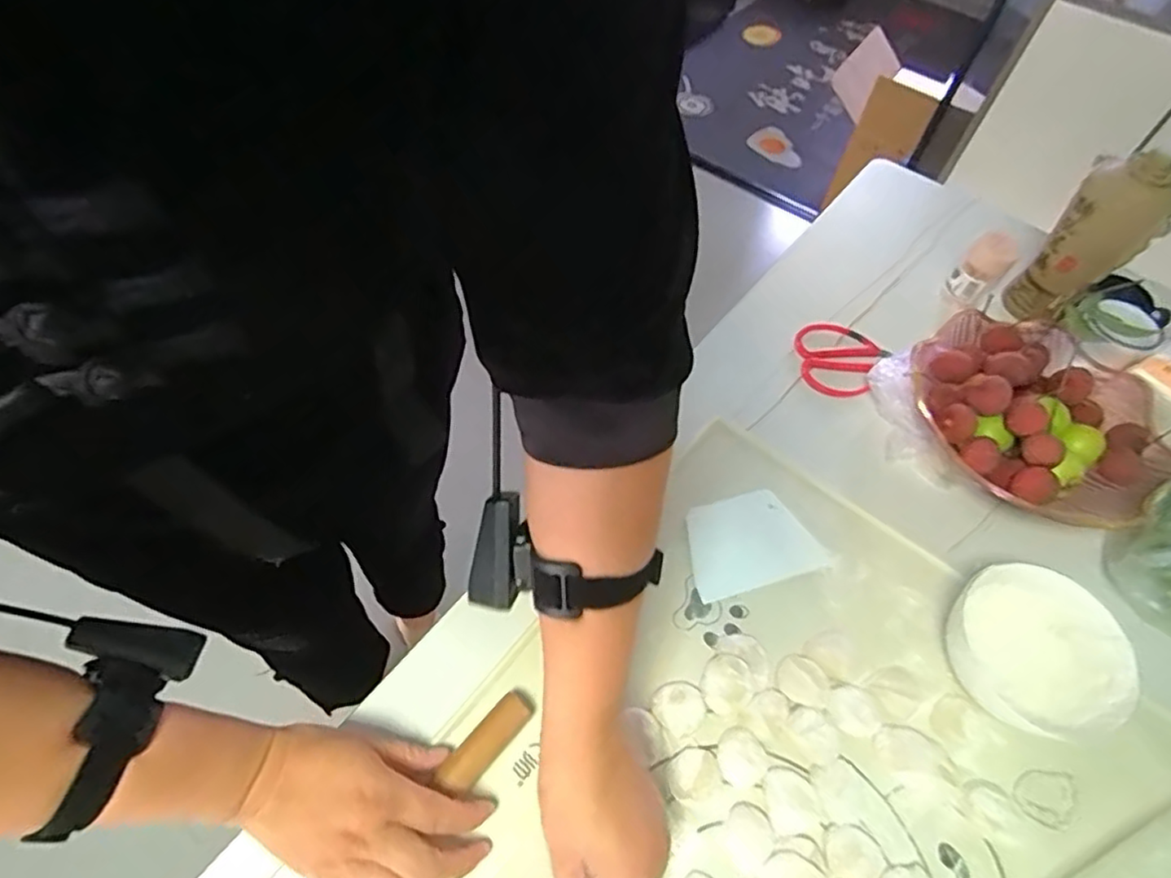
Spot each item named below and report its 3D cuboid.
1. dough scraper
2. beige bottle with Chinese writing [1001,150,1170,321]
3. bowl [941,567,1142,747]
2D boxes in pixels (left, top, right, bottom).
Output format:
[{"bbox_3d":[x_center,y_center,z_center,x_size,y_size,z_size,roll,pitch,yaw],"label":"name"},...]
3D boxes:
[{"bbox_3d":[0.150,0.093,0.588,0.119,0.004,0.085,-13,63,-12],"label":"dough scraper"},{"bbox_3d":[0.528,-0.202,0.677,0.076,0.195,0.061,34,61,18],"label":"beige bottle with Chinese writing"},{"bbox_3d":[0.349,0.174,0.507,0.115,0.066,0.127,-28,63,-20],"label":"bowl"}]

